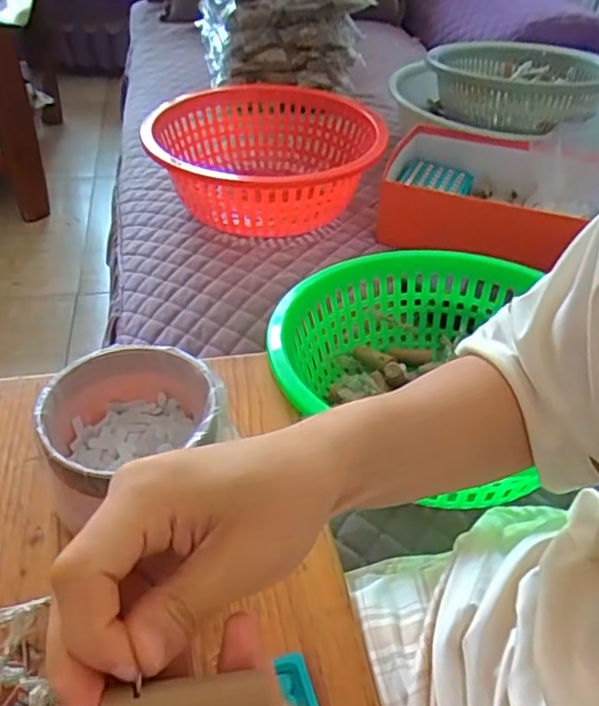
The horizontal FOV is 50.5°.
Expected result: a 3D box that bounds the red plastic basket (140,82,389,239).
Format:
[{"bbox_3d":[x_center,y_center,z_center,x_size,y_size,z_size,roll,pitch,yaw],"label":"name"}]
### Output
[{"bbox_3d":[-0.050,-0.265,0.907,0.306,0.131,0.317,2,41,-2],"label":"red plastic basket"}]

